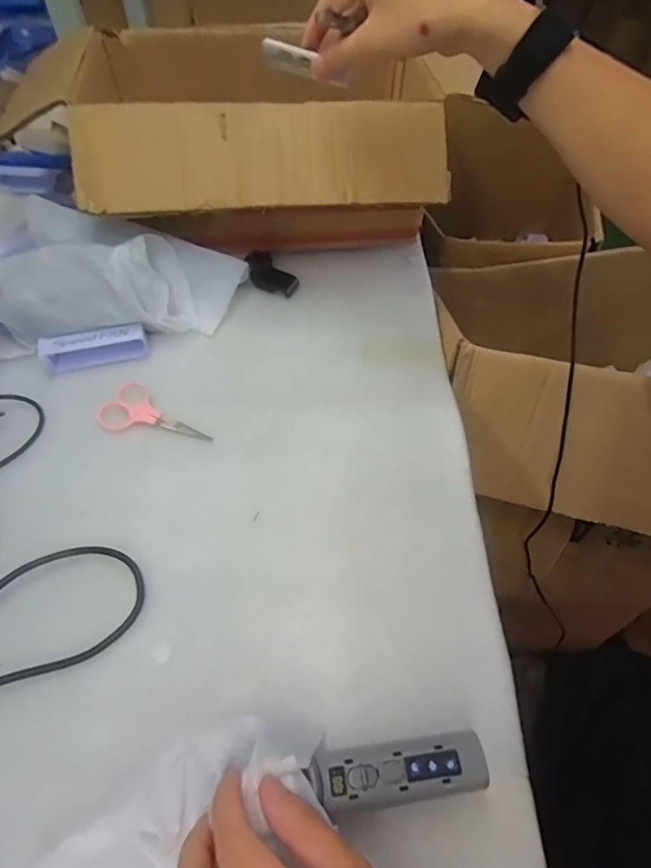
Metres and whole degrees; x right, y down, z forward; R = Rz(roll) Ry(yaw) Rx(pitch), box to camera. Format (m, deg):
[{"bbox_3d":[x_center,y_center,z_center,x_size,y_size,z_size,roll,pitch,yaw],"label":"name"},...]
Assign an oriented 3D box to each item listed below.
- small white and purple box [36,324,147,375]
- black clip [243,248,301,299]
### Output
[{"bbox_3d":[-0.235,-0.089,0.496,0.098,0.023,0.027,-14,54,-12],"label":"small white and purple box"},{"bbox_3d":[-0.063,-0.193,0.577,0.061,0.036,0.035,15,54,9],"label":"black clip"}]

